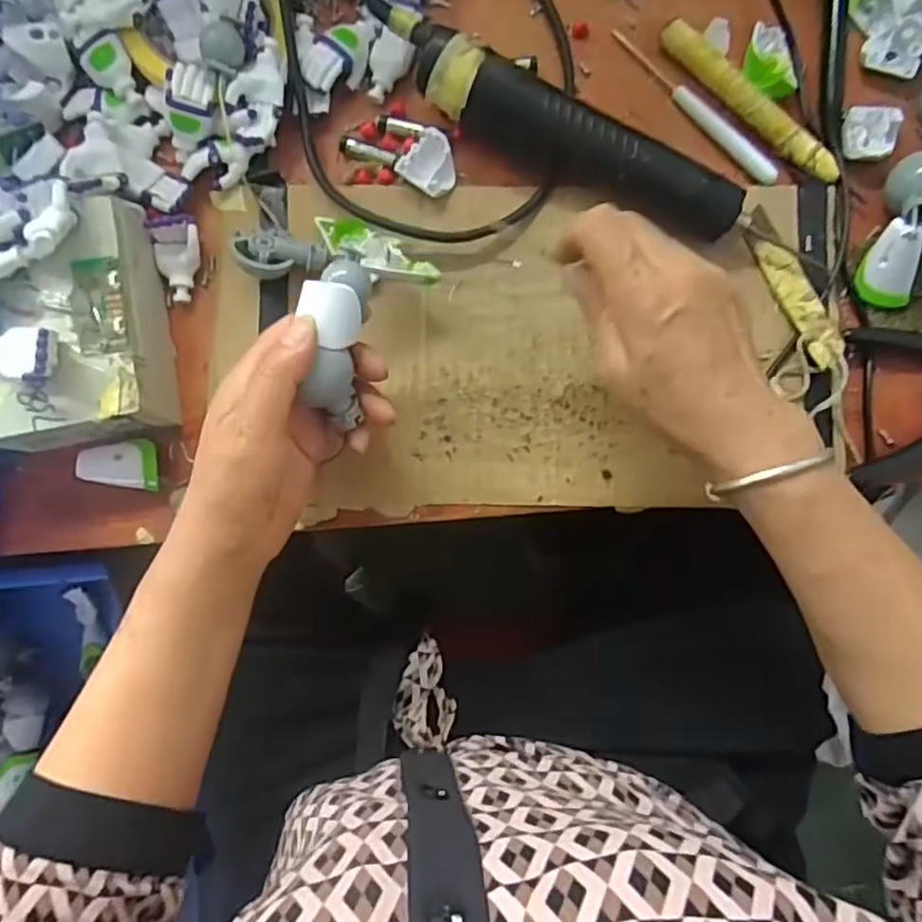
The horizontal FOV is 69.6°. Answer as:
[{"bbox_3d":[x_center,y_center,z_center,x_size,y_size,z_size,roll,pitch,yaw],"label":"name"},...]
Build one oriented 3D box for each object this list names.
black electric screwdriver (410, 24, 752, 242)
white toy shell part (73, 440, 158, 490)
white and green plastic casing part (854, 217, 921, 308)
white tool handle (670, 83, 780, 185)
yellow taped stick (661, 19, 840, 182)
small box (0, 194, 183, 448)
[{"bbox_3d":[0.066,-0.184,0.375,0.202,0.040,0.039,27,87,3],"label":"black electric screwdriver"},{"bbox_3d":[-0.195,0.001,0.379,0.039,0.016,0.028,6,86,2],"label":"white toy shell part"},{"bbox_3d":[0.239,-0.110,0.370,0.028,0.009,0.045,29,131,37],"label":"white and green plastic casing part"},{"bbox_3d":[0.158,-0.195,0.395,0.011,0.010,0.080,-41,86,-2],"label":"white tool handle"},{"bbox_3d":[0.170,-0.212,0.390,0.013,0.012,0.132,-44,86,-2],"label":"yellow taped stick"},{"bbox_3d":[-0.219,-0.072,0.368,0.097,0.056,0.125,-11,86,0],"label":"small box"}]

